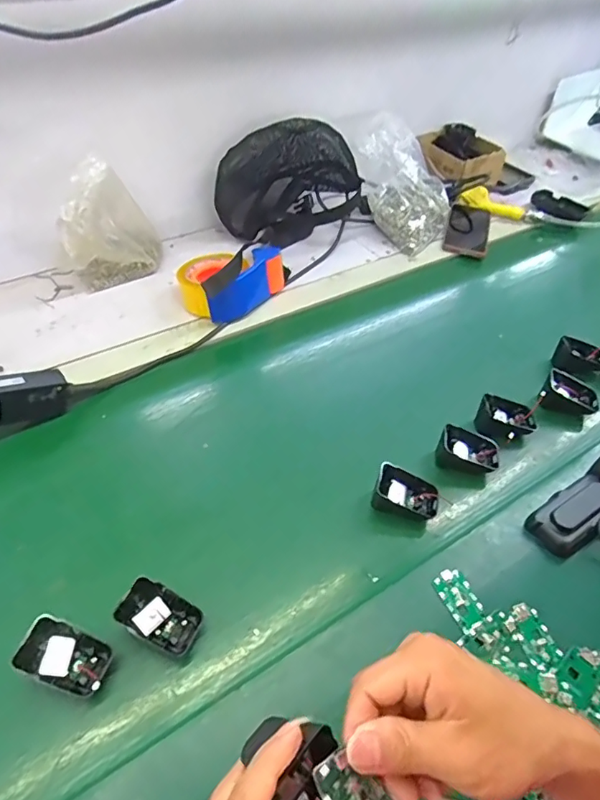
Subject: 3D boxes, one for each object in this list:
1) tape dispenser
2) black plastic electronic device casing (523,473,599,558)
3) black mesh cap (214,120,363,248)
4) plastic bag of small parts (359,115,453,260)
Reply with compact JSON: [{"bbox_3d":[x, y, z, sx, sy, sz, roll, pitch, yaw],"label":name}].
[{"bbox_3d":[-0.104,-0.185,0.752,0.112,0.078,0.162,34,55,22],"label":"tape dispenser"},{"bbox_3d":[0.291,0.118,0.530,0.103,0.022,0.052,-27,56,-25],"label":"black plastic electronic device casing"},{"bbox_3d":[-0.026,-0.385,0.872,0.233,0.170,0.111,-19,54,-21],"label":"black mesh cap"},{"bbox_3d":[0.189,-0.384,0.888,0.163,0.169,0.165,27,52,18],"label":"plastic bag of small parts"}]

